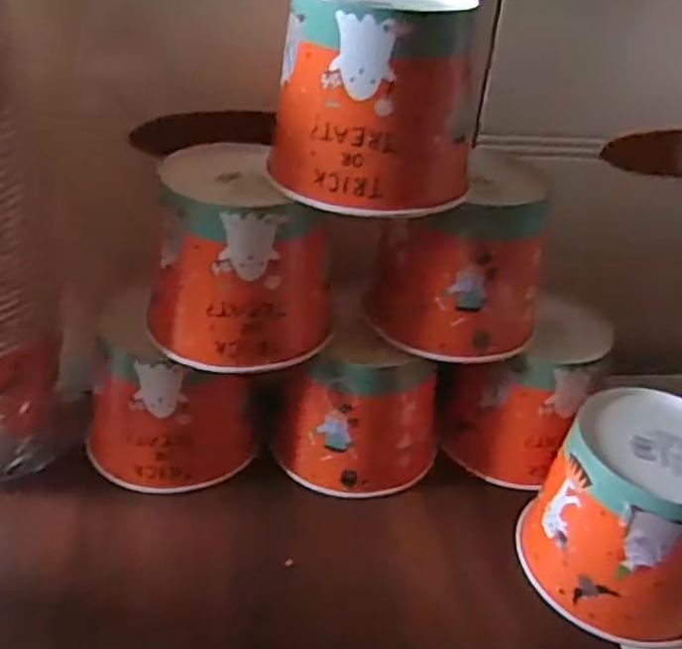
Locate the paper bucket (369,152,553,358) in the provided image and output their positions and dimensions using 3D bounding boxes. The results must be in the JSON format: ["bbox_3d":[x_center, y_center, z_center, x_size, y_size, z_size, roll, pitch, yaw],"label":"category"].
[{"bbox_3d":[0.098,-0.060,0.607,0.137,0.133,0.124,-4,34,-14],"label":"paper bucket"}]

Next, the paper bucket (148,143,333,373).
[{"bbox_3d":[-0.079,-0.059,0.587,0.147,0.136,0.137,-1,34,-11],"label":"paper bucket"}]

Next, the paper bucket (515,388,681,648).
[{"bbox_3d":[0.229,0.147,0.561,0.138,0.134,0.130,4,33,-3],"label":"paper bucket"}]

